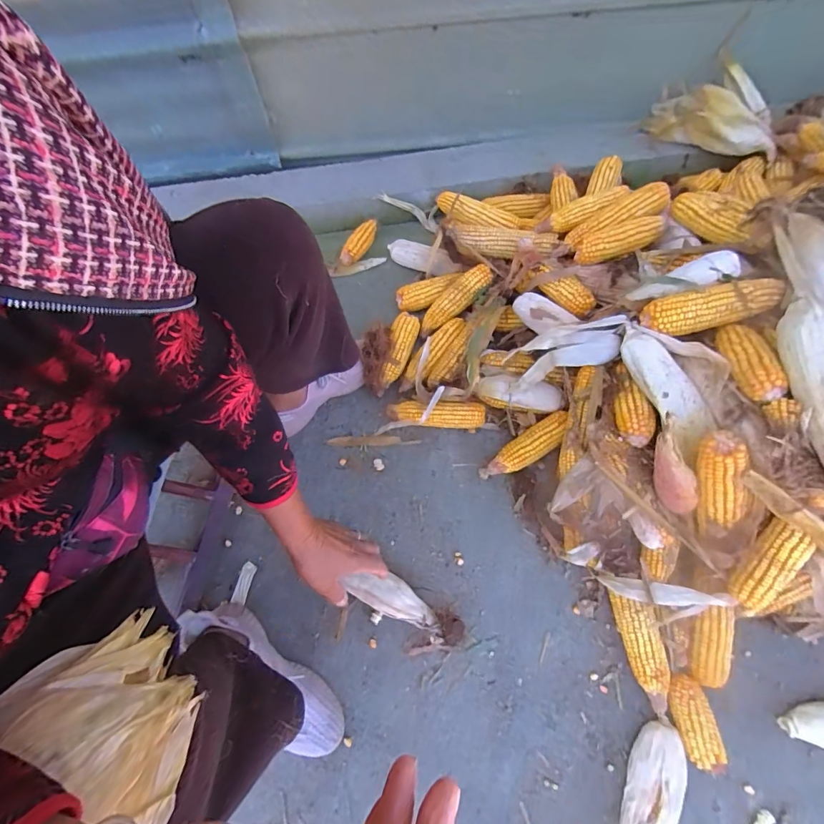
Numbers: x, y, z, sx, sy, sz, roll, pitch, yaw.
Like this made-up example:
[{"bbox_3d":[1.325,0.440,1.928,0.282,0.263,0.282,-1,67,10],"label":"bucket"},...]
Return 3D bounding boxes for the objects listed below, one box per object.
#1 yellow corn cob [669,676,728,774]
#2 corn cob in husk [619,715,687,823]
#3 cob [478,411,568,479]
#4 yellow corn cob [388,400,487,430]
[{"bbox_3d":[0.372,0.413,0.564,0.047,0.046,0.107,-8,69,0],"label":"yellow corn cob"},{"bbox_3d":[0.296,0.505,0.535,0.063,0.050,0.208,18,71,9],"label":"corn cob in husk"},{"bbox_3d":[0.190,0.061,0.704,0.173,0.047,0.051,-32,71,-9],"label":"cob"},{"bbox_3d":[0.041,0.005,0.731,0.167,0.046,0.046,5,69,5],"label":"yellow corn cob"}]

